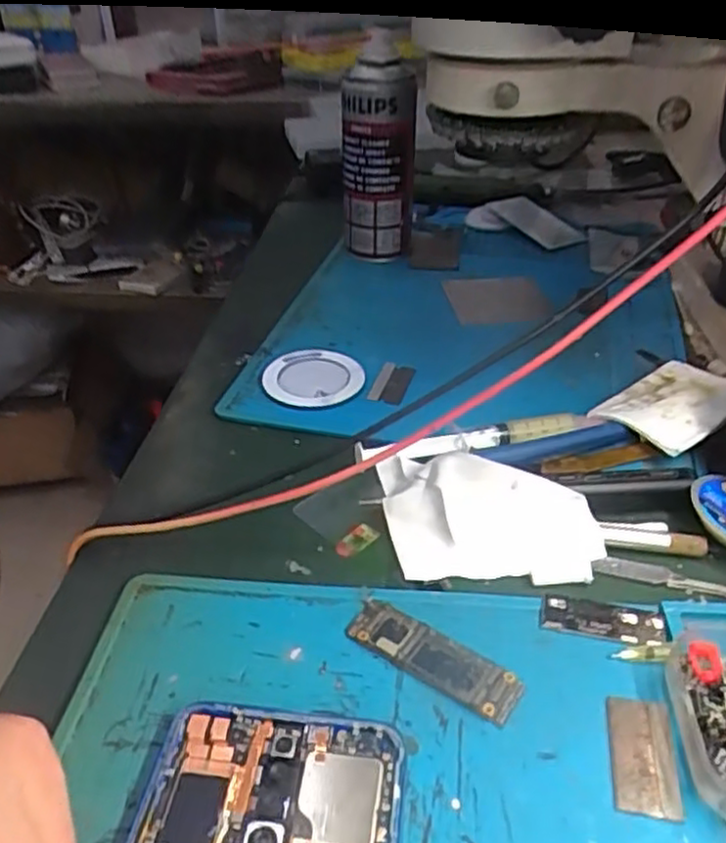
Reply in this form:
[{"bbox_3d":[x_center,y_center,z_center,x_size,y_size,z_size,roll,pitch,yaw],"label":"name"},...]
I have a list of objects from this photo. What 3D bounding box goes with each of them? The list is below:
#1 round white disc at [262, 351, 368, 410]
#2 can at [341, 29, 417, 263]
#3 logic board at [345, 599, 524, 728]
[{"bbox_3d":[-0.028,-0.025,0.407,0.056,0.007,0.050,0,35,1],"label":"round white disc"},{"bbox_3d":[0.010,-0.197,0.527,0.051,0.156,0.064,-1,35,0],"label":"can"},{"bbox_3d":[0.024,0.083,0.253,0.064,0.005,0.019,23,42,29],"label":"logic board"}]

